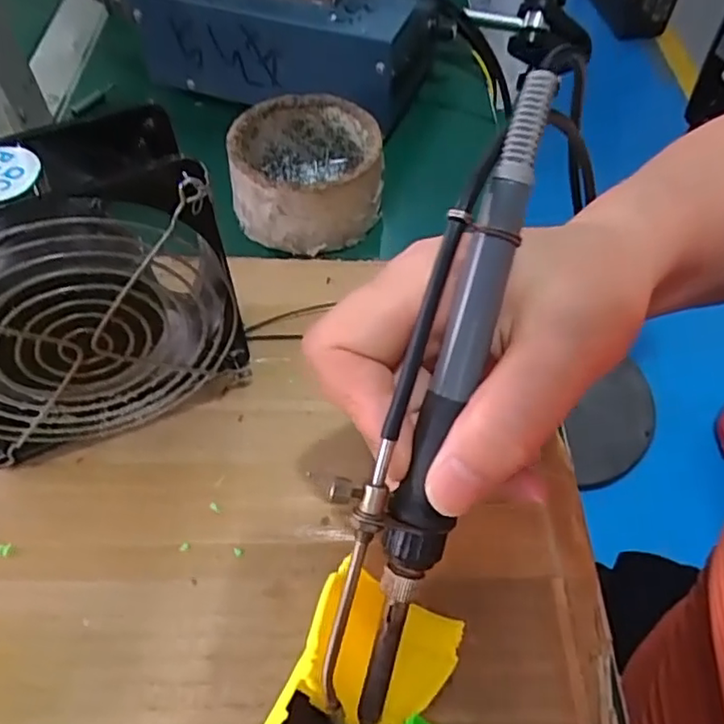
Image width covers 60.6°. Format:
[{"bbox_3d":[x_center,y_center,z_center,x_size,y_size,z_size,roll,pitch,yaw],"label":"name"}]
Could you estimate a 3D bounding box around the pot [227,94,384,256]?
[{"bbox_3d":[-0.030,-0.111,0.354,0.082,0.041,0.084,1,54,-2],"label":"pot"}]

